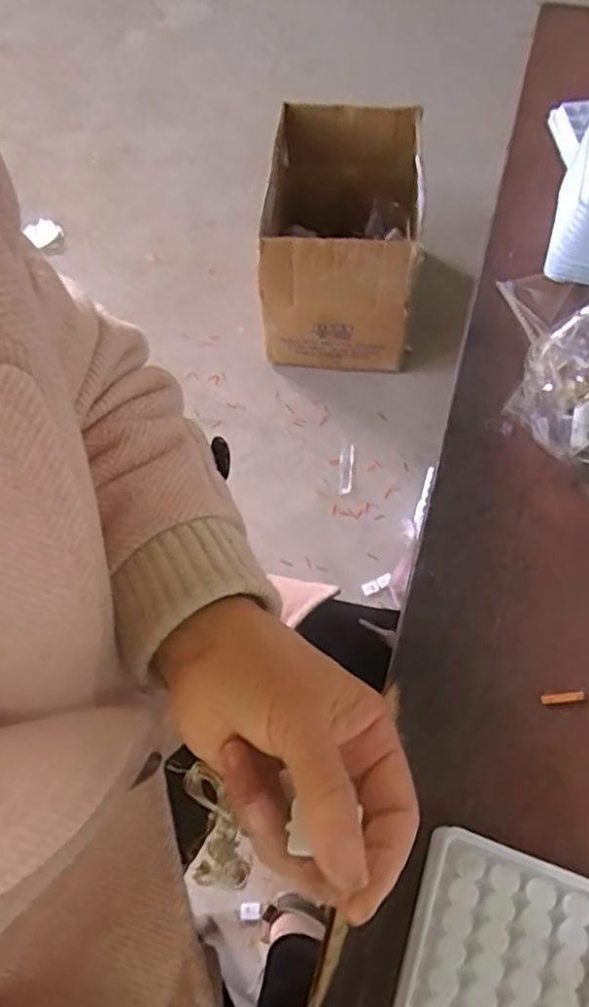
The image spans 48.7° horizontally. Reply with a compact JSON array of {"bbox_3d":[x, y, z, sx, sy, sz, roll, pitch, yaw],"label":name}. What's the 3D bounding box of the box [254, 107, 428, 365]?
[{"bbox_3d":[0.094,-0.519,1.280,0.280,0.299,0.429,2,64,3],"label":"box"}]

